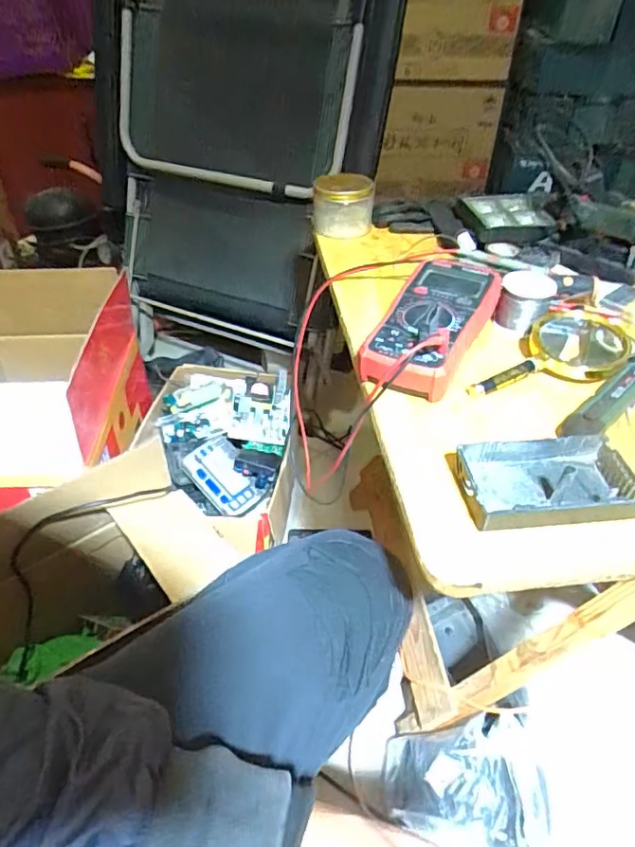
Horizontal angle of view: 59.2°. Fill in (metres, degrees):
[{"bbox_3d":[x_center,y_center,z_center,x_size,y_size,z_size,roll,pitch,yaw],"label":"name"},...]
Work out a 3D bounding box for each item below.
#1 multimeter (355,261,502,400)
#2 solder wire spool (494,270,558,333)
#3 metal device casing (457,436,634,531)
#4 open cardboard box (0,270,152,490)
[{"bbox_3d":[0.115,-0.102,0.559,0.092,0.047,0.204,20,45,21],"label":"multimeter"},{"bbox_3d":[0.224,-0.132,0.604,0.054,0.049,0.060,17,43,17],"label":"solder wire spool"},{"bbox_3d":[0.173,0.044,0.420,0.126,0.027,0.069,-3,41,-4],"label":"metal device casing"},{"bbox_3d":[-0.504,-0.068,0.935,0.333,0.221,0.374,-2,41,-4],"label":"open cardboard box"}]

